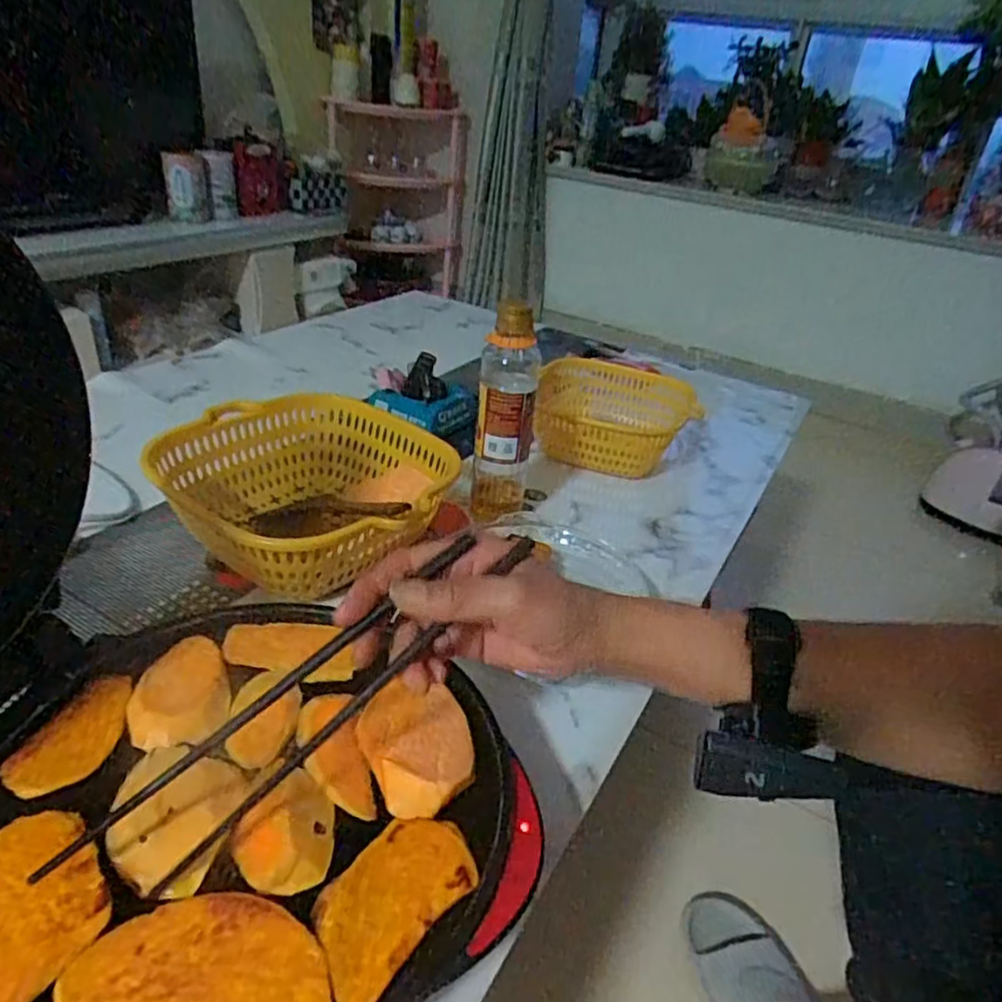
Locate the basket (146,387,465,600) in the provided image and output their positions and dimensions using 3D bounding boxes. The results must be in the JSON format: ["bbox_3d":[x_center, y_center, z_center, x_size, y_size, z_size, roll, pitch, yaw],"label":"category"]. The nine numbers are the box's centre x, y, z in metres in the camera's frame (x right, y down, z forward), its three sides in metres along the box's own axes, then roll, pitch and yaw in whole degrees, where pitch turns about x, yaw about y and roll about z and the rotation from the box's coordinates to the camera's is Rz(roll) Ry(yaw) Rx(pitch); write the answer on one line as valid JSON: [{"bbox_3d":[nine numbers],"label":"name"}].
[{"bbox_3d":[-0.167,0.000,0.626,0.242,0.108,0.225,5,31,-3],"label":"basket"}]

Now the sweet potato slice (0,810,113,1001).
[{"bbox_3d":[-0.208,0.175,0.304,0.053,0.008,0.095,-17,39,-35],"label":"sweet potato slice"}]

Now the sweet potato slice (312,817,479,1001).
[{"bbox_3d":[-0.053,0.191,0.329,0.052,0.011,0.092,26,36,29],"label":"sweet potato slice"}]

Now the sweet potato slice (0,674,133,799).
[{"bbox_3d":[-0.235,0.130,0.385,0.042,0.004,0.079,15,32,13],"label":"sweet potato slice"}]

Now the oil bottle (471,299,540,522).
[{"bbox_3d":[0.004,-0.075,0.666,0.056,0.226,0.050,7,31,0],"label":"oil bottle"}]

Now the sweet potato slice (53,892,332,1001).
[{"bbox_3d":[-0.127,0.203,0.288,0.101,0.011,0.068,-3,33,-16],"label":"sweet potato slice"}]

